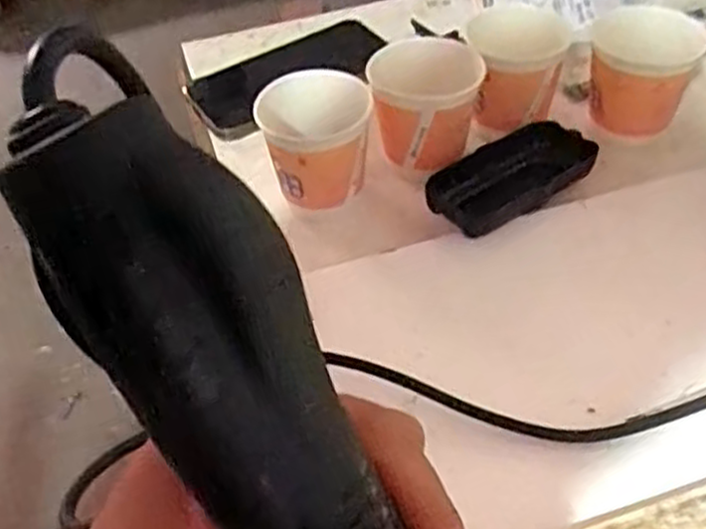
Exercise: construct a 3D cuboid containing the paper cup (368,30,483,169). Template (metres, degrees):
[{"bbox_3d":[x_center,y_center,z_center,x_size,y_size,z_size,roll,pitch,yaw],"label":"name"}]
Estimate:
[{"bbox_3d":[0.045,-0.103,0.481,0.070,0.067,0.059,-7,47,-3],"label":"paper cup"}]

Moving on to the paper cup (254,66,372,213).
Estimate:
[{"bbox_3d":[-0.022,-0.076,0.465,0.064,0.066,0.059,-2,47,2],"label":"paper cup"}]

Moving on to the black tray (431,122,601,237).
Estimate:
[{"bbox_3d":[0.100,-0.054,0.470,0.104,0.020,0.054,-29,52,-22],"label":"black tray"}]

